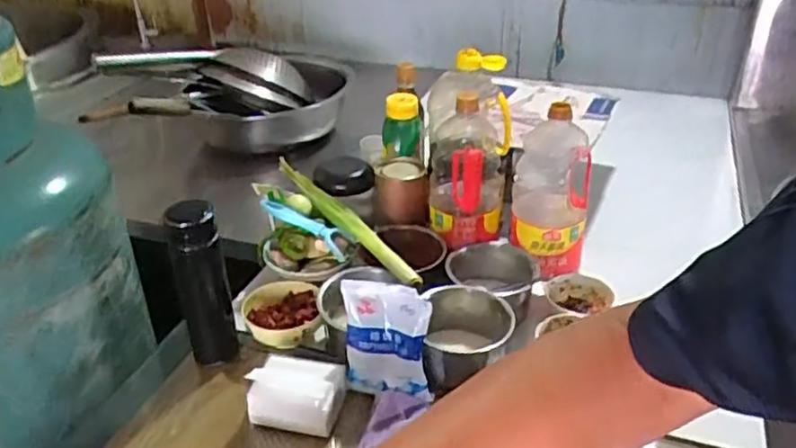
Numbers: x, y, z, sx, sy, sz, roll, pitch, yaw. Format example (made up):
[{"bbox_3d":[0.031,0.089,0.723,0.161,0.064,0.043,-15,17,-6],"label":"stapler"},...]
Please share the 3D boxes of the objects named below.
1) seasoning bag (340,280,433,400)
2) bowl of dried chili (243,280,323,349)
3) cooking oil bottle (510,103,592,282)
[{"bbox_3d":[-0.014,0.143,0.849,0.110,0.140,0.027,5,9,13],"label":"seasoning bag"},{"bbox_3d":[-0.163,0.132,0.953,0.104,0.053,0.112,-1,30,0],"label":"bowl of dried chili"},{"bbox_3d":[0.232,-0.052,1.044,0.116,0.272,0.103,-1,17,-4],"label":"cooking oil bottle"}]

